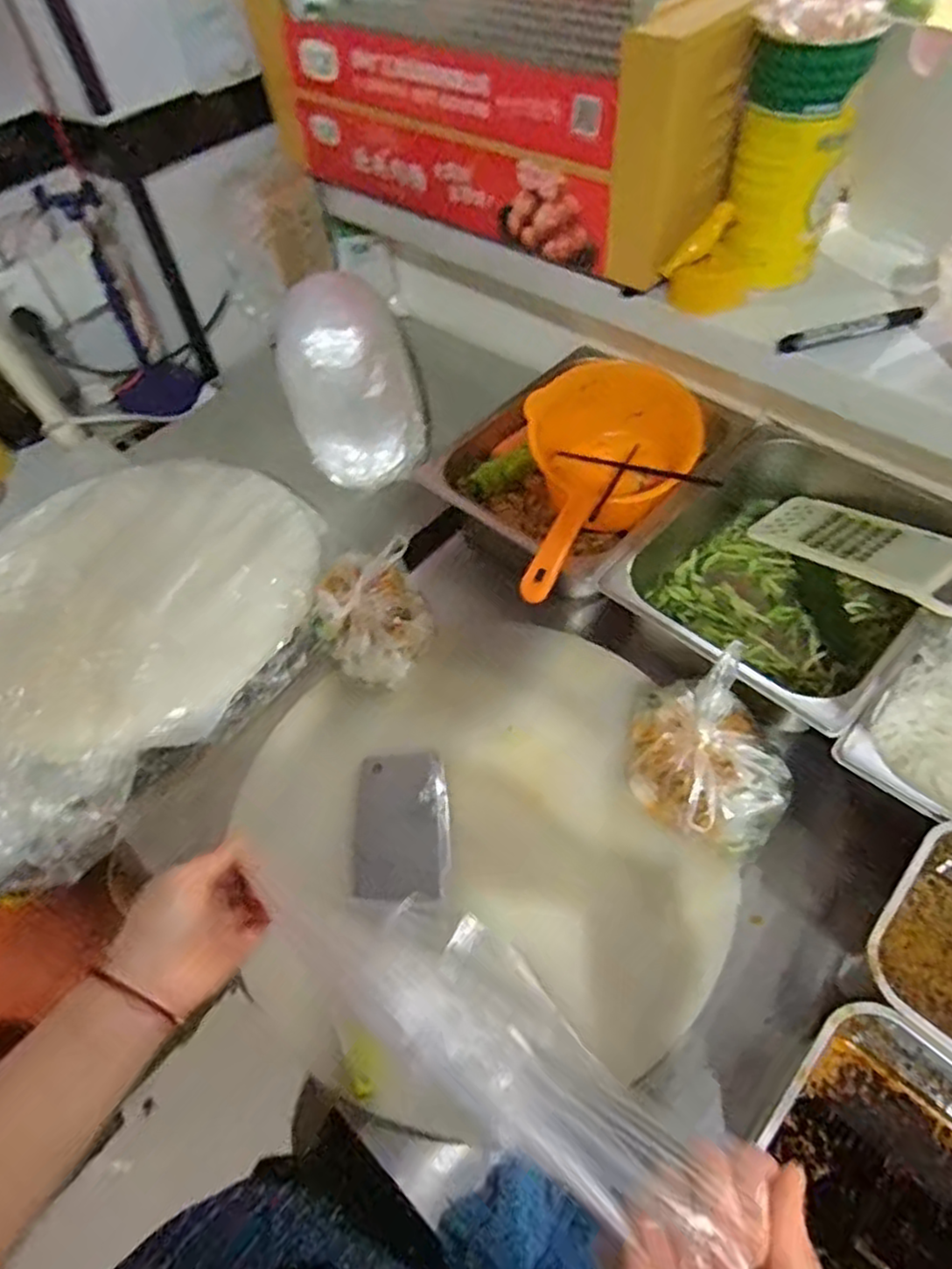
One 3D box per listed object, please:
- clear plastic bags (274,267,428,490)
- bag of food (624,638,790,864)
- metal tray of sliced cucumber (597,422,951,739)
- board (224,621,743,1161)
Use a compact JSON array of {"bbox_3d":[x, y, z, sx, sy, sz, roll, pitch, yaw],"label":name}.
[{"bbox_3d":[-0.145,-0.296,0.832,0.149,0.229,0.124,-15,55,-6],"label":"clear plastic bags"},{"bbox_3d":[0.208,0.100,0.616,0.136,0.114,0.145,8,56,11],"label":"bag of food"},{"bbox_3d":[0.327,-0.053,0.744,0.261,0.107,0.339,37,65,27],"label":"metal tray of sliced cucumber"},{"bbox_3d":[-0.008,0.181,0.640,0.397,0.034,0.421,-15,55,-6],"label":"board"}]

